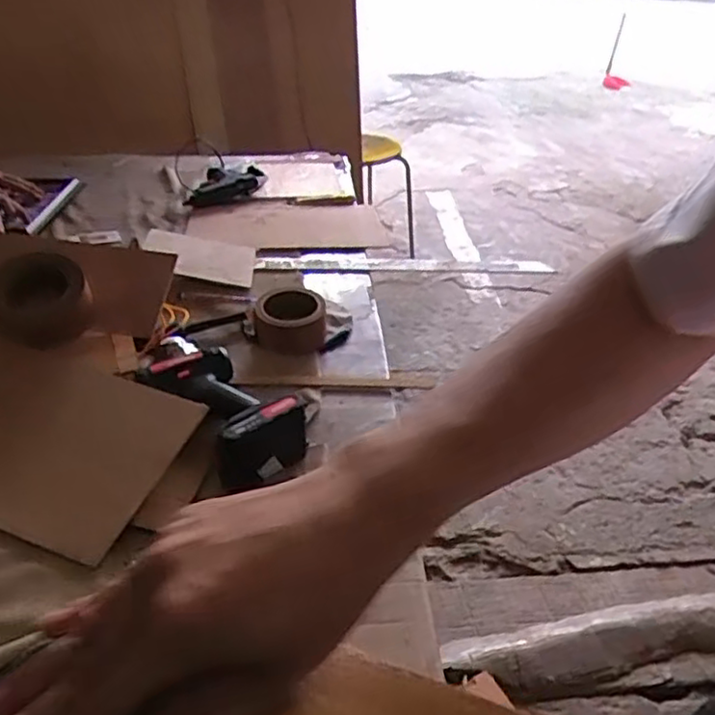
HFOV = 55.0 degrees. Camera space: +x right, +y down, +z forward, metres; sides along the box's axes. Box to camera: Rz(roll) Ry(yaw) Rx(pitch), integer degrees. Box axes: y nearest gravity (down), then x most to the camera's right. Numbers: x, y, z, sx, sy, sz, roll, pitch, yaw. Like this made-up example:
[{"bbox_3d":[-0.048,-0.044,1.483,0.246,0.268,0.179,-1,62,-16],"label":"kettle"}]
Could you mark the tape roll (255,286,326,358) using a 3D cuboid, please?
[{"bbox_3d":[-0.093,-0.057,0.950,0.095,0.052,0.102,-3,34,-8],"label":"tape roll"}]

